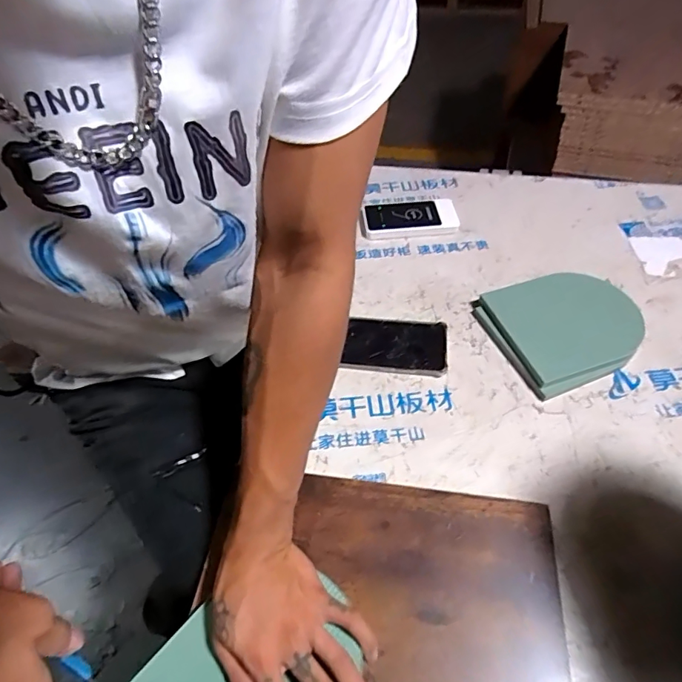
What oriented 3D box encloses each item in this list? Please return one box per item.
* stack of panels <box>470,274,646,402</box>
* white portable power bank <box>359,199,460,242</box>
[{"bbox_3d":[0.280,-0.023,0.590,0.178,0.022,0.158,-19,53,-12],"label":"stack of panels"},{"bbox_3d":[0.107,-0.189,0.728,0.142,0.022,0.075,-8,51,-3],"label":"white portable power bank"}]

